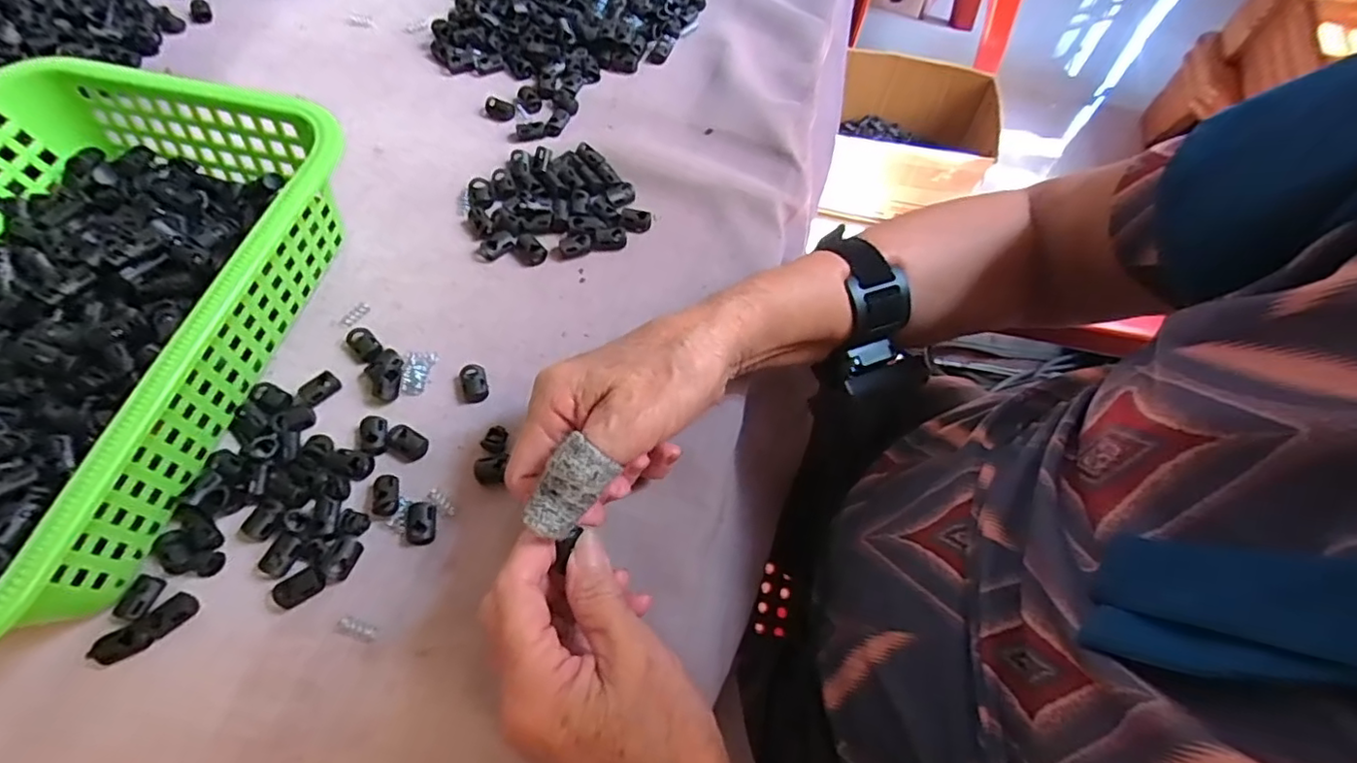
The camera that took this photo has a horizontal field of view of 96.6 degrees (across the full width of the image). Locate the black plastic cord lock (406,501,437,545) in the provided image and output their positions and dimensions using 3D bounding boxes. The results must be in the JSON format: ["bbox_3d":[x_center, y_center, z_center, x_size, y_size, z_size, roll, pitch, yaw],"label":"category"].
[{"bbox_3d":[-0.129,0.070,0.301,0.014,0.008,0.021,-10,62,-5],"label":"black plastic cord lock"}]

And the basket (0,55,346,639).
[{"bbox_3d":[-0.319,-0.025,0.307,0.198,0.082,0.281,12,62,6],"label":"basket"}]

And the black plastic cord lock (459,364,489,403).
[{"bbox_3d":[-0.113,0.001,0.338,0.014,0.012,0.023,-17,63,-9],"label":"black plastic cord lock"}]

